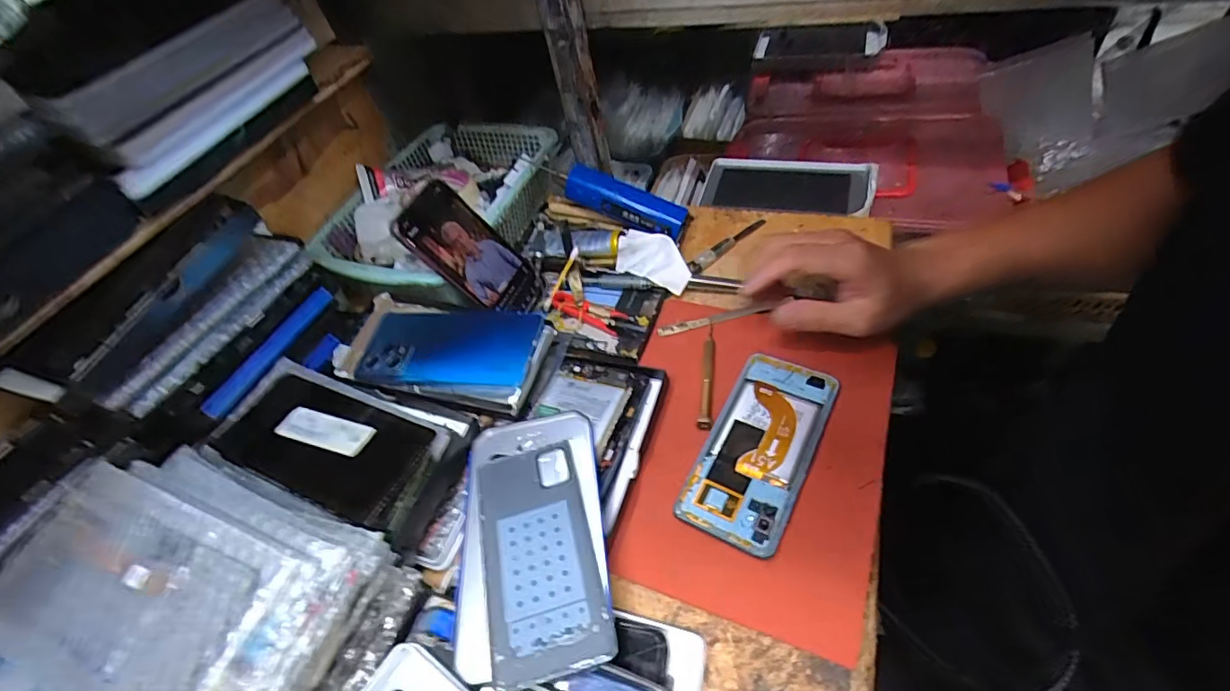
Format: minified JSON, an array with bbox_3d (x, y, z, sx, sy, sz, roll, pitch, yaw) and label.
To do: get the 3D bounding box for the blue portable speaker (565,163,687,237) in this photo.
[{"bbox_3d":[0.009,-0.152,0.563,0.132,0.041,0.028,23,56,4],"label":"blue portable speaker"}]

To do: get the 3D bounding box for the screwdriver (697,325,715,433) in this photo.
[{"bbox_3d":[0.080,0.021,0.448,0.011,0.011,0.112,1,52,12],"label":"screwdriver"}]

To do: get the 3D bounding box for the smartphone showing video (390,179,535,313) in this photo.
[{"bbox_3d":[-0.135,-0.087,0.498,0.007,0.139,0.072,-8,48,49],"label":"smartphone showing video"}]

